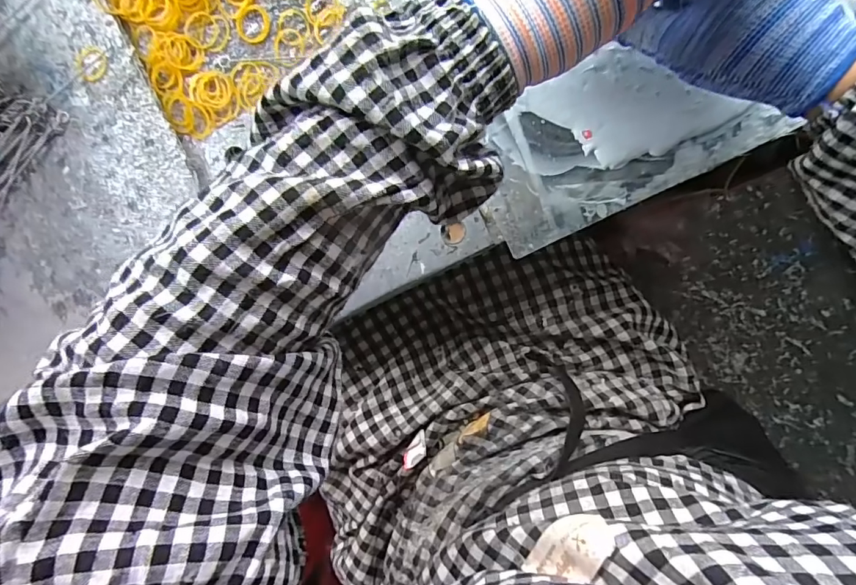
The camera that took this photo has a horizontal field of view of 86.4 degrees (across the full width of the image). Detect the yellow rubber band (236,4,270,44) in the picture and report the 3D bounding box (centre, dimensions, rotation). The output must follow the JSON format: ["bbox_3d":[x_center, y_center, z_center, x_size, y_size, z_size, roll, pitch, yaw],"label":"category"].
[{"bbox_3d":[-0.146,-0.225,0.382,0.029,0.004,0.029,1,95,8],"label":"yellow rubber band"}]

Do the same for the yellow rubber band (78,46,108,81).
[{"bbox_3d":[-0.292,-0.198,0.394,0.028,0.004,0.029,1,95,8],"label":"yellow rubber band"}]

